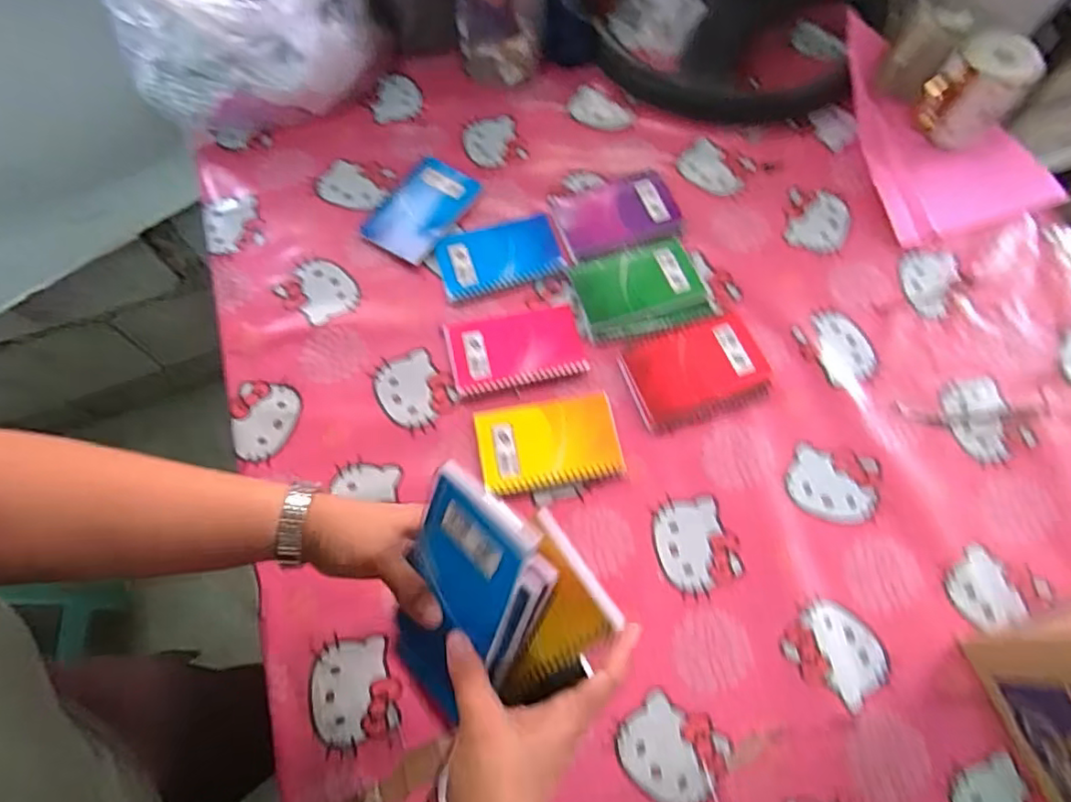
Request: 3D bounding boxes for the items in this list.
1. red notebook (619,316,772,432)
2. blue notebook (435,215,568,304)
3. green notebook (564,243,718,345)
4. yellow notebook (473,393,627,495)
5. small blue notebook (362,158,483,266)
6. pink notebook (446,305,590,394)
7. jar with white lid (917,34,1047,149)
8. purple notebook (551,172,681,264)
[{"bbox_3d":[0.161,-0.030,0.604,0.135,0.011,0.096,-17,68,-6],"label":"red notebook"},{"bbox_3d":[-0.041,-0.158,0.662,0.130,0.011,0.080,-14,68,-5],"label":"blue notebook"},{"bbox_3d":[0.111,-0.117,0.643,0.130,0.007,0.100,-13,68,-4],"label":"green notebook"},{"bbox_3d":[0.012,0.040,0.578,0.130,0.008,0.084,-10,68,-3],"label":"yellow notebook"},{"bbox_3d":[-0.132,-0.220,0.692,0.087,0.011,0.126,32,72,13],"label":"small blue notebook"},{"bbox_3d":[-0.021,-0.054,0.612,0.133,0.013,0.081,-9,68,-3],"label":"pink notebook"},{"bbox_3d":[0.491,-0.342,0.681,0.086,0.098,0.082,39,73,15],"label":"jar with white lid"},{"bbox_3d":[0.092,-0.208,0.678,0.130,0.012,0.094,-15,68,-5],"label":"purple notebook"}]

